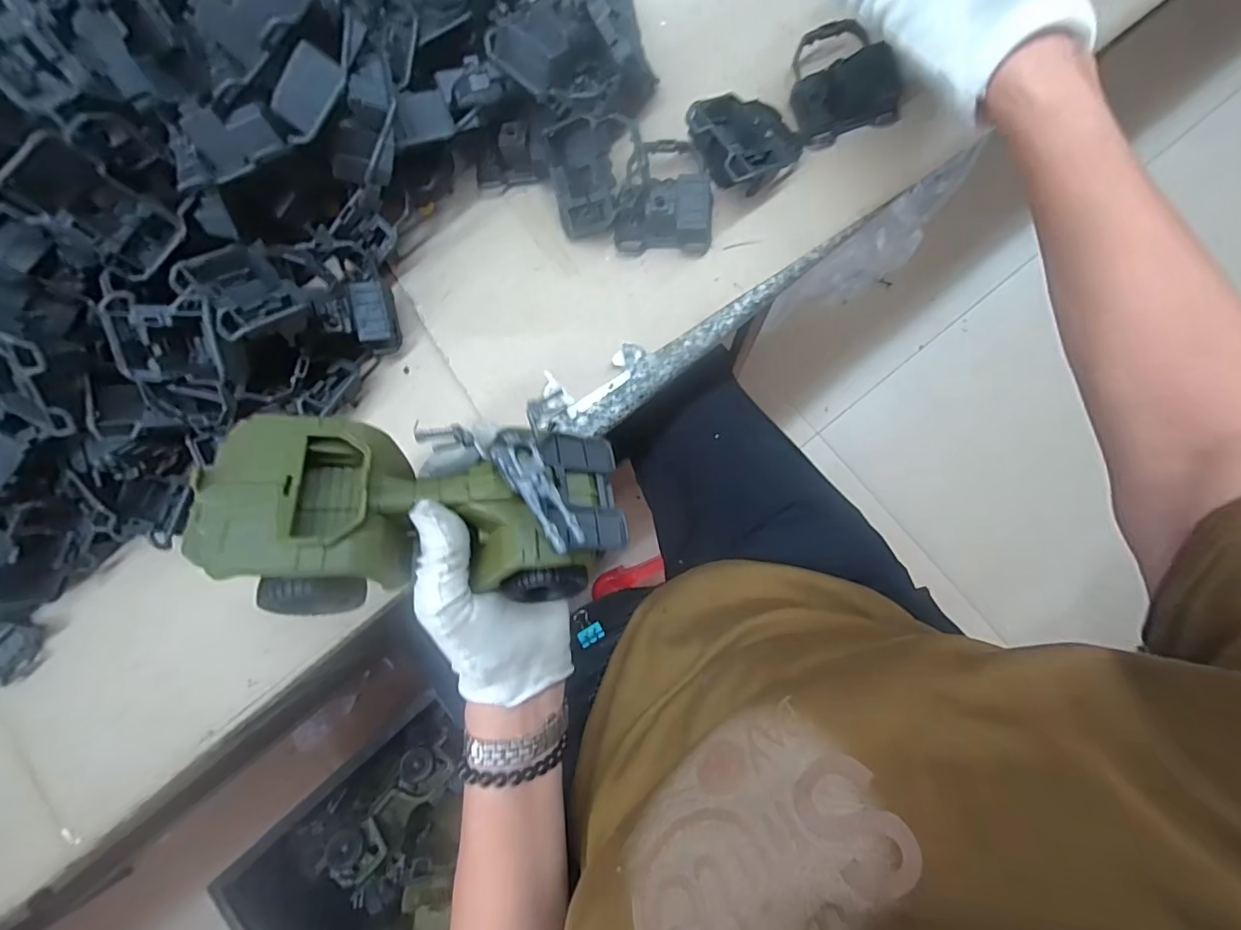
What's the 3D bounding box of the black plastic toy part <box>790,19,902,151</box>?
[{"bbox_3d":[0.156,-0.277,0.365,0.066,0.046,0.071,-18,82,3],"label":"black plastic toy part"}]

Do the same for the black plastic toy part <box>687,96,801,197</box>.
[{"bbox_3d":[0.090,-0.227,0.366,0.071,0.039,0.066,-1,83,5],"label":"black plastic toy part"}]

